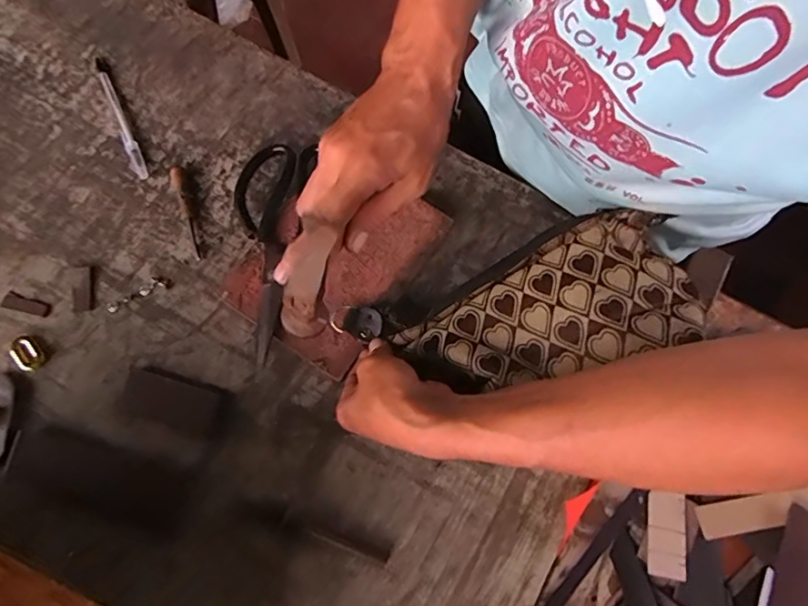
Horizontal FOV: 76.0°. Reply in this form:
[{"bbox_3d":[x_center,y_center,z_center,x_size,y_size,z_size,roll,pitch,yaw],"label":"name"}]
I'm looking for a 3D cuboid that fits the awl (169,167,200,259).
[{"bbox_3d":[-0.203,-0.087,0.490,0.018,0.014,0.091,-22,76,-6],"label":"awl"}]

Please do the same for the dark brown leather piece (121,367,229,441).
[{"bbox_3d":[-0.200,0.086,0.448,0.091,0.007,0.043,17,75,4],"label":"dark brown leather piece"}]

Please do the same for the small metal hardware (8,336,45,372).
[{"bbox_3d":[-0.333,0.044,0.454,0.033,0.007,0.023,43,78,10],"label":"small metal hardware"}]

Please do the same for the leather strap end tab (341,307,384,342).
[{"bbox_3d":[-0.034,0.017,0.443,0.032,0.004,0.029,38,78,9],"label":"leather strap end tab"}]

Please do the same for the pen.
[{"bbox_3d":[-0.286,-0.188,0.518,0.013,0.009,0.146,-26,77,-8],"label":"pen"}]

